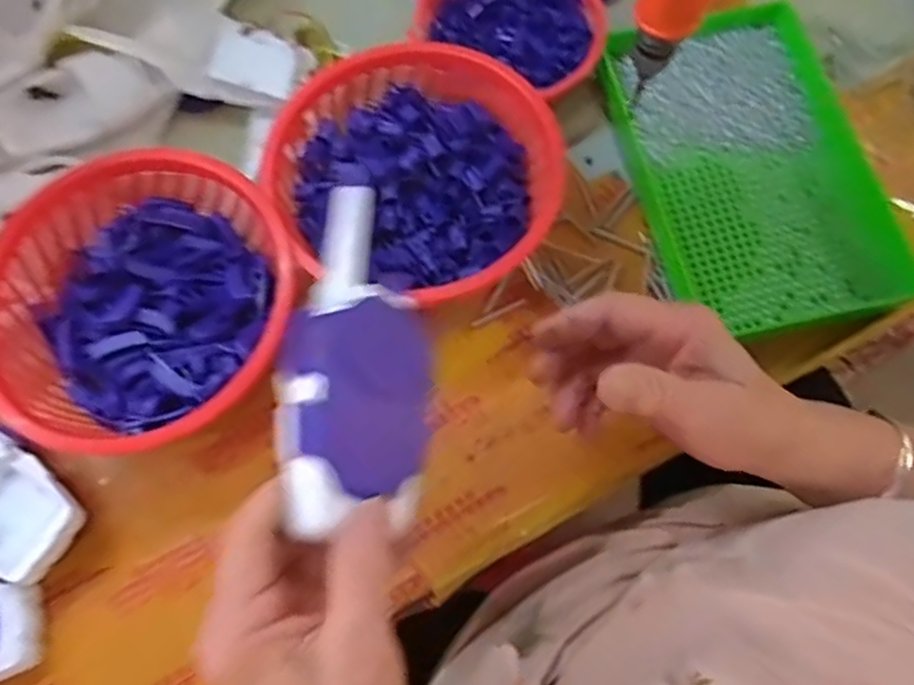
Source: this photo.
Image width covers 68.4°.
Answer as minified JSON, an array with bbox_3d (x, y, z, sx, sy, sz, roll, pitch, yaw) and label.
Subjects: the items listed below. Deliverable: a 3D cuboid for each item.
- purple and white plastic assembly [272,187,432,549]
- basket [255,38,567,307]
[{"bbox_3d":[-0.043,0.004,0.296,0.060,0.036,0.149,0,71,-1],"label":"purple and white plastic assembly"},{"bbox_3d":[-0.028,-0.102,0.444,0.181,0.073,0.177,10,70,3],"label":"basket"}]

